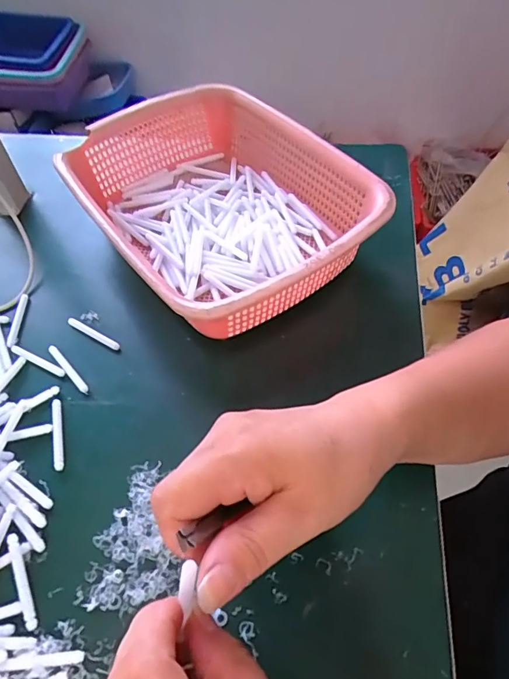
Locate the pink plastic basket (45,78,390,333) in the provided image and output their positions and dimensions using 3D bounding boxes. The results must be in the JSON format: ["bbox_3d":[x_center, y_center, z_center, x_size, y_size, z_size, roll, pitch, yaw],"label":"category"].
[{"bbox_3d":[-0.038,-0.124,0.436,0.209,0.092,0.282,-32,59,-19],"label":"pink plastic basket"}]

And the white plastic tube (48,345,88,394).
[{"bbox_3d":[-0.159,0.024,0.384,0.007,0.004,0.060,-37,60,-22],"label":"white plastic tube"}]

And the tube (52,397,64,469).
[{"bbox_3d":[-0.152,0.071,0.348,0.007,0.004,0.059,-15,54,-8],"label":"tube"}]

